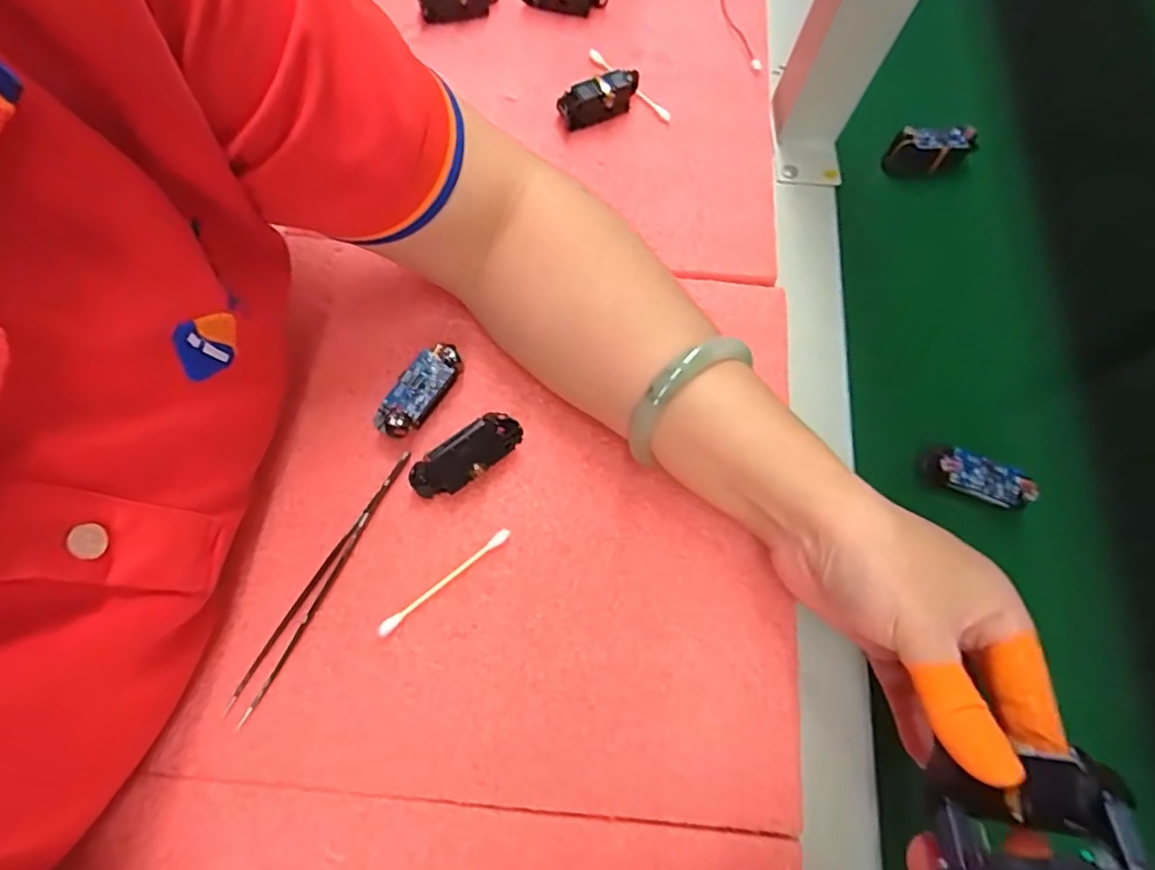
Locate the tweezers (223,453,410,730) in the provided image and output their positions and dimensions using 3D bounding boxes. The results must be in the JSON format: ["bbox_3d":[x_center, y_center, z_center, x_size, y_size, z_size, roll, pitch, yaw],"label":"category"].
[{"bbox_3d":[-0.119,0.066,0.277,0.013,0.007,0.134,26,71,6],"label":"tweezers"}]

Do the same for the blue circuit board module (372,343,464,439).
[{"bbox_3d":[-0.078,-0.019,0.302,0.023,0.022,0.052,32,72,9],"label":"blue circuit board module"}]

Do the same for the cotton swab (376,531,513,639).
[{"bbox_3d":[-0.062,0.068,0.279,0.073,0.004,0.006,-38,76,-14],"label":"cotton swab"}]

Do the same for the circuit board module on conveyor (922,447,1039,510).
[{"bbox_3d":[0.205,0.022,0.303,0.050,0.007,0.021,22,105,10],"label":"circuit board module on conveyor"}]

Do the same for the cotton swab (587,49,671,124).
[{"bbox_3d":[0.033,-0.227,0.386,0.009,0.006,0.075,-39,77,-15],"label":"cotton swab"}]

